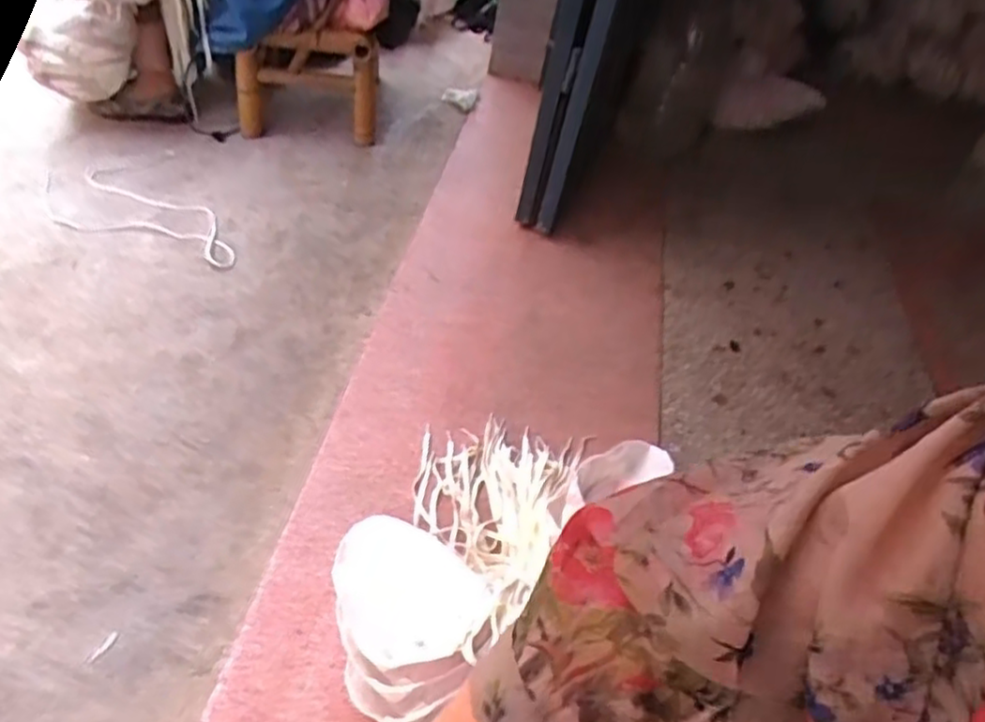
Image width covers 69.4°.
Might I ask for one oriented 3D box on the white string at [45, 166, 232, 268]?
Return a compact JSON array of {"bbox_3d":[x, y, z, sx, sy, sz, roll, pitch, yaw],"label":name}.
[{"bbox_3d":[-0.691,-0.283,1.380,0.482,0.017,0.177,19,43,12],"label":"white string"}]

